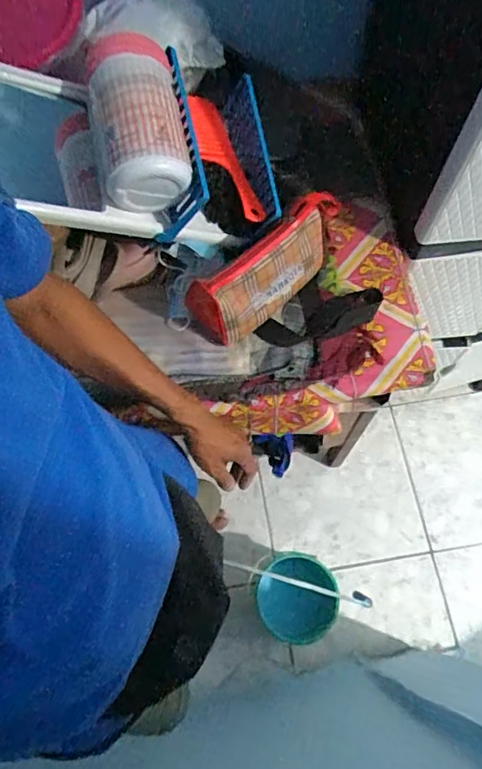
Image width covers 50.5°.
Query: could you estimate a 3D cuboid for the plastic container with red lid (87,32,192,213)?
[{"bbox_3d":[-0.117,-0.298,0.599,0.099,0.115,0.151,-10,69,-2],"label":"plastic container with red lid"}]

